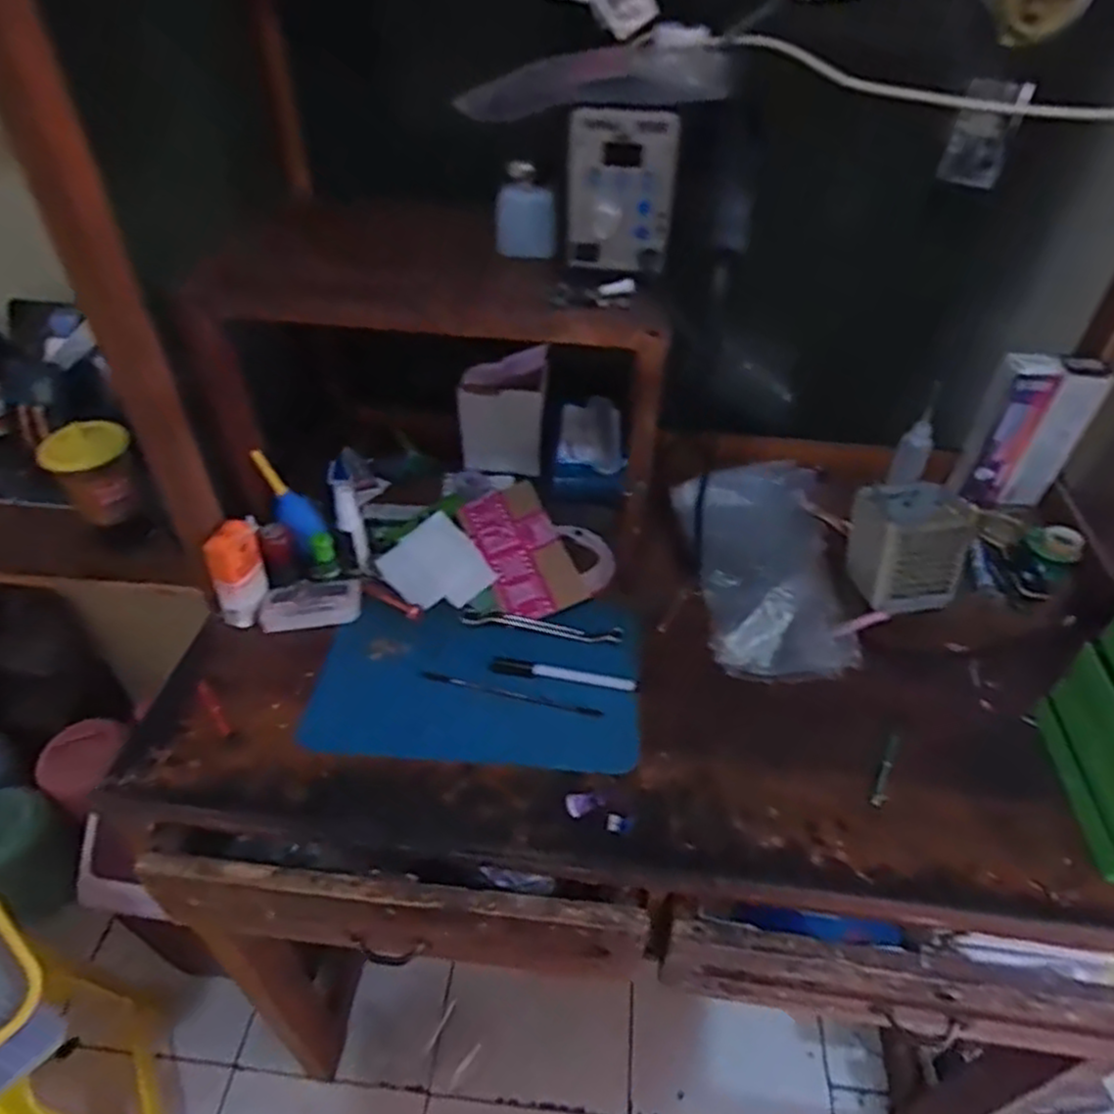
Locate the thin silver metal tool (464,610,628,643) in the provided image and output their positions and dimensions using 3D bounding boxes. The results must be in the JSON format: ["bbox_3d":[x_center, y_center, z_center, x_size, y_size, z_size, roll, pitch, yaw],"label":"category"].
[{"bbox_3d":[-0.014,0.070,0.743,0.159,0.012,0.020,6,43,5],"label":"thin silver metal tool"}]

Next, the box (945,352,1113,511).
[{"bbox_3d":[0.533,-0.142,0.850,0.101,0.176,0.042,6,43,6],"label":"box"}]

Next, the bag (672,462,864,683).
[{"bbox_3d":[0.217,-0.009,0.791,0.163,0.055,0.310,2,43,1],"label":"bag"}]

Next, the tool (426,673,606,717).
[{"bbox_3d":[-0.041,0.125,0.682,0.167,0.007,0.009,9,44,9],"label":"tool"}]

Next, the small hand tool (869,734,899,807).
[{"bbox_3d":[0.280,0.181,0.633,0.011,0.008,0.075,22,47,21],"label":"small hand tool"}]

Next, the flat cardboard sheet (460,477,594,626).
[{"bbox_3d":[-0.039,-0.008,0.803,0.090,0.009,0.176,-19,57,-16],"label":"flat cardboard sheet"}]

